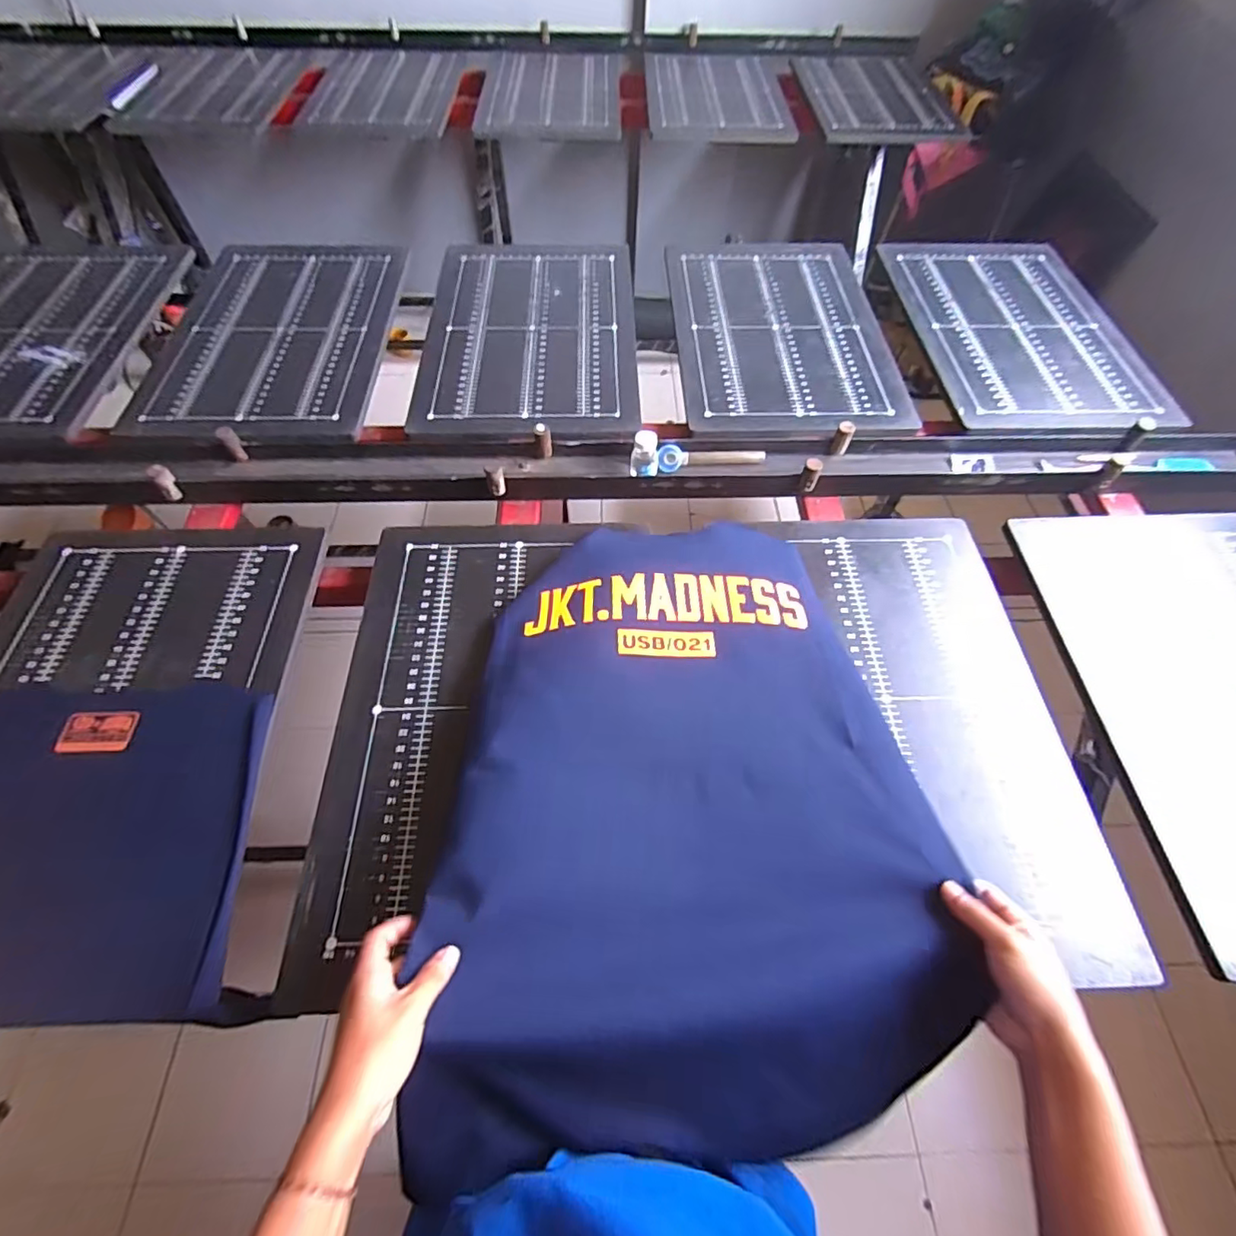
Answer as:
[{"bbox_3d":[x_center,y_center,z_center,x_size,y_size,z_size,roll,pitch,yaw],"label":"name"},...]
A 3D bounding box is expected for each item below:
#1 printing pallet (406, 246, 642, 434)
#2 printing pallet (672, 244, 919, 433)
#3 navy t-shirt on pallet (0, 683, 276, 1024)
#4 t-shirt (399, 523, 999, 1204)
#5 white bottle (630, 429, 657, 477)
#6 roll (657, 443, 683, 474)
[{"bbox_3d":[-0.169,-0.578,1.110,0.399,0.013,0.623,-1,59,-1],"label":"printing pallet"},{"bbox_3d":[0.313,-0.585,1.120,0.389,0.021,0.643,0,59,-1],"label":"printing pallet"},{"bbox_3d":[-0.624,0.245,0.627,0.432,0.052,0.346,-4,59,-3],"label":"navy t-shirt on pallet"},{"bbox_3d":[0.067,0.132,0.611,0.458,0.092,0.648,-2,59,-2],"label":"t-shirt"},{"bbox_3d":[0.042,-0.251,0.877,0.043,0.065,0.039,0,59,-1],"label":"white bottle"},{"bbox_3d":[0.081,-0.251,0.895,0.045,0.043,0.017,2,17,-18],"label":"roll"}]

